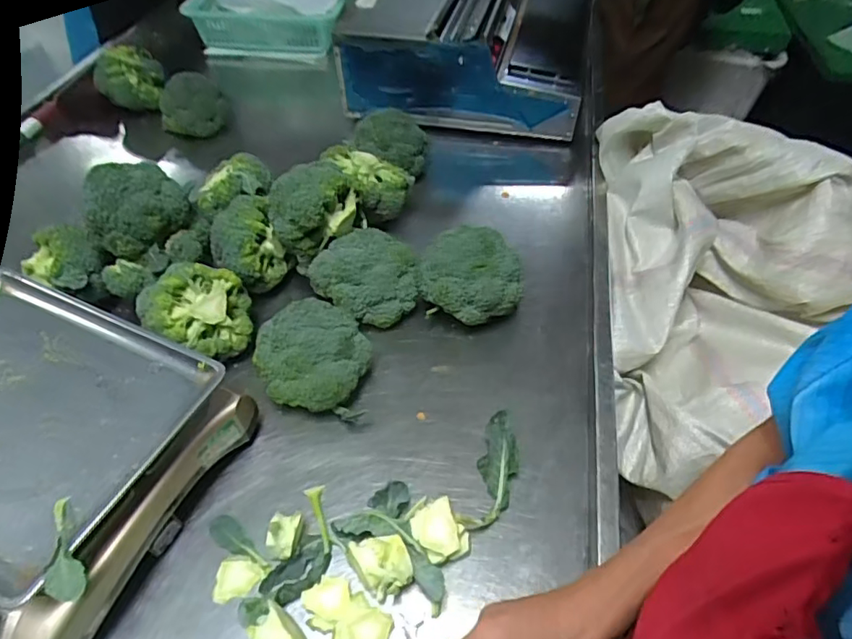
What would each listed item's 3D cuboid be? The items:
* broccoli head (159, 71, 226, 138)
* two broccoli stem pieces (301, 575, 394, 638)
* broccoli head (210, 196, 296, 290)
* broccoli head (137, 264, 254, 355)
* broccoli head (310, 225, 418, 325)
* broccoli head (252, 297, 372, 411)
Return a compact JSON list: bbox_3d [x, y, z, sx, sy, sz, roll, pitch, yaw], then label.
[{"bbox_3d":[-0.407,-0.372,0.964,0.112,0.091,0.090,-20,51,-16],"label":"broccoli head"},{"bbox_3d":[-0.073,0.263,0.492,0.081,0.024,0.044,27,55,23],"label":"two broccoli stem pieces"},{"bbox_3d":[-0.237,-0.099,0.741,0.092,0.101,0.099,-24,52,-19],"label":"broccoli head"},{"bbox_3d":[-0.273,-0.006,0.656,0.111,0.084,0.094,-9,49,-7],"label":"broccoli head"},{"bbox_3d":[-0.077,-0.050,0.726,0.133,0.106,0.097,-17,50,-13],"label":"broccoli head"},{"bbox_3d":[-0.128,0.049,0.638,0.127,0.108,0.101,-12,49,-9],"label":"broccoli head"}]

